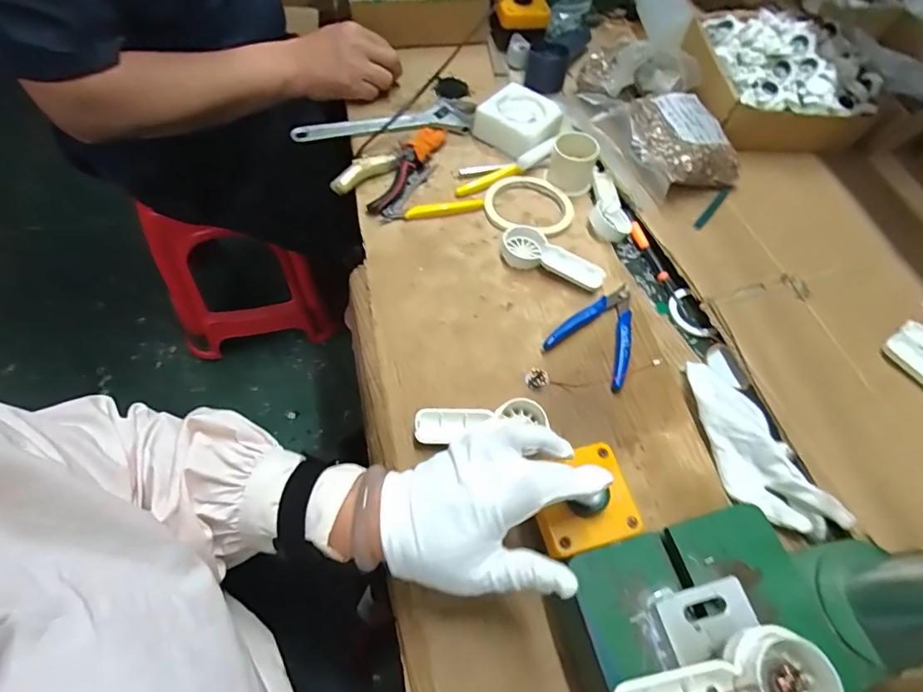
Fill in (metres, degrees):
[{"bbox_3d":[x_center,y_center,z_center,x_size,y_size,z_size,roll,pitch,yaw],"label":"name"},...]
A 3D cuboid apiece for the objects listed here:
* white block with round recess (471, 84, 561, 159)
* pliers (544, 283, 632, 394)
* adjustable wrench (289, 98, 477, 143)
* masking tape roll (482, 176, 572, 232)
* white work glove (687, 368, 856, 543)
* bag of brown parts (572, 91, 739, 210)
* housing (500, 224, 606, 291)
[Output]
[{"bbox_3d":[0.071,-0.279,0.603,0.089,0.036,0.088,-38,68,-22],"label":"white block with round recess"},{"bbox_3d":[0.143,-0.019,0.476,0.077,0.011,0.113,32,64,16],"label":"pliers"},{"bbox_3d":[-0.097,-0.294,0.621,0.227,0.020,0.060,-5,60,-5],"label":"adjustable wrench"},{"bbox_3d":[0.078,-0.165,0.555,0.100,0.013,0.093,1,60,-1],"label":"masking tape roll"},{"bbox_3d":[0.247,0.085,0.419,0.059,0.021,0.163,-18,62,-12],"label":"white work glove"},{"bbox_3d":[0.237,-0.253,0.592,0.142,0.052,0.166,-19,63,-14],"label":"bag of brown parts"},{"bbox_3d":[0.097,-0.095,0.513,0.111,0.017,0.047,19,61,9],"label":"housing"}]

